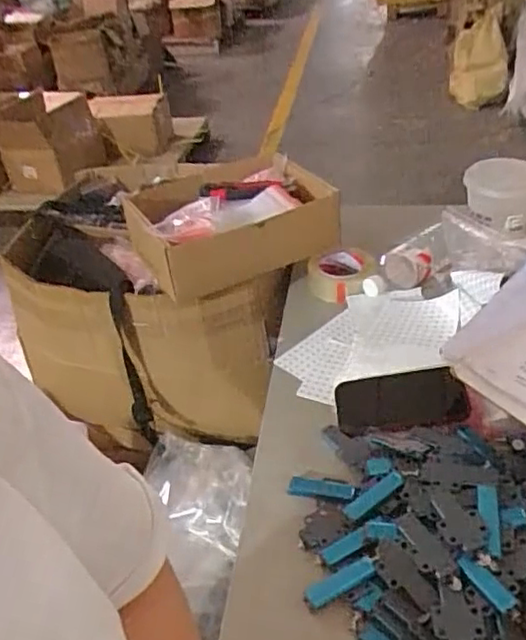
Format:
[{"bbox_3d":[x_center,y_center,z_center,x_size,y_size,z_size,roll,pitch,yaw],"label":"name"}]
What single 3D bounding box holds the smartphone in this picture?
[{"bbox_3d":[0.177,0.103,0.820,0.162,0.013,0.086,-11,50,6],"label":"smartphone"}]

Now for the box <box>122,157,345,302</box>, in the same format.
[{"bbox_3d":[-0.048,-0.153,1.041,0.319,0.105,0.200,-17,37,-14],"label":"box"}]

